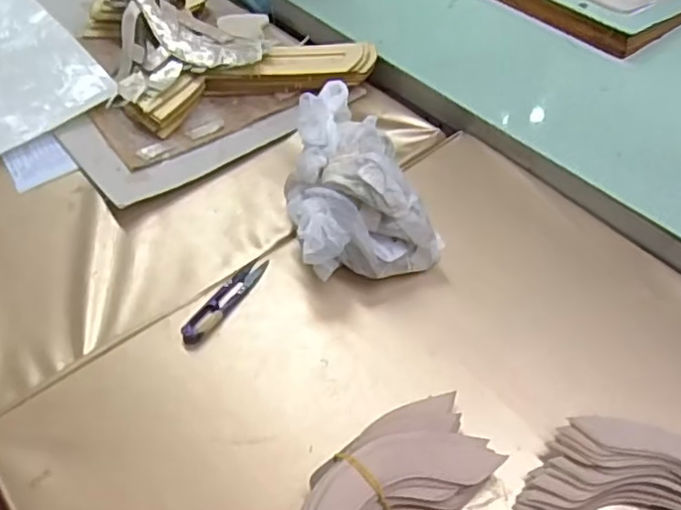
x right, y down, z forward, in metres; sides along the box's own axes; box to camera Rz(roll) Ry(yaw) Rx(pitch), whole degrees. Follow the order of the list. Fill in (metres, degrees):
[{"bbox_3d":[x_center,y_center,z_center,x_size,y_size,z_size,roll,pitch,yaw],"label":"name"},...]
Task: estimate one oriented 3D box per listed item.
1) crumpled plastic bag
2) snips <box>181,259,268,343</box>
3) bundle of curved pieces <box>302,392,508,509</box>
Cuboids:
[{"bbox_3d":[0.007,-0.067,0.578,0.118,0.097,0.180,-12,51,-9],"label":"crumpled plastic bag"},{"bbox_3d":[-0.098,0.037,0.555,0.023,0.005,0.099,24,53,20],"label":"snips"},{"bbox_3d":[0.021,0.162,0.420,0.078,0.031,0.185,36,59,28],"label":"bundle of curved pieces"}]

